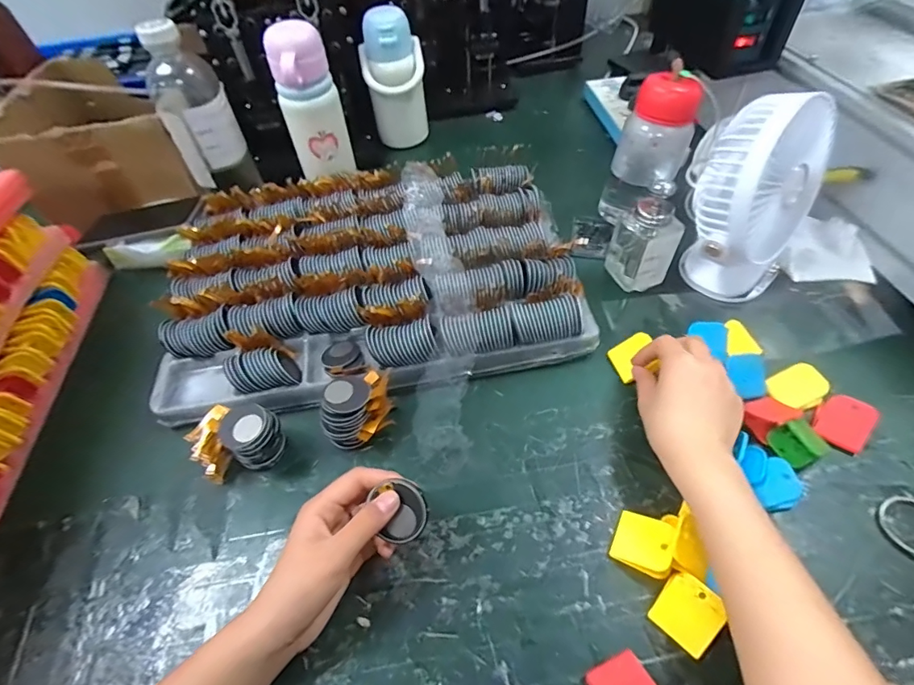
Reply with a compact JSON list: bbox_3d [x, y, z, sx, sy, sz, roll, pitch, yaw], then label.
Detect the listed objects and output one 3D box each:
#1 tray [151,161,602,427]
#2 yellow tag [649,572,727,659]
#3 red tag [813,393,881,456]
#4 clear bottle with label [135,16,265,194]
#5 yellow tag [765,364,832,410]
[{"bbox_3d":[-0.099,-0.085,0.517,0.443,0.070,0.327,-9,53,-2],"label":"tray"},{"bbox_3d":[0.162,0.189,0.315,0.039,0.006,0.043,34,89,30],"label":"yellow tag"},{"bbox_3d":[0.338,0.069,0.392,0.039,0.007,0.043,26,102,27],"label":"red tag"},{"bbox_3d":[-0.324,-0.280,0.557,0.079,0.176,0.068,-12,53,-4],"label":"clear bottle with label"},{"bbox_3d":[0.316,0.042,0.416,0.041,0.007,0.038,-45,52,26],"label":"yellow tag"}]

